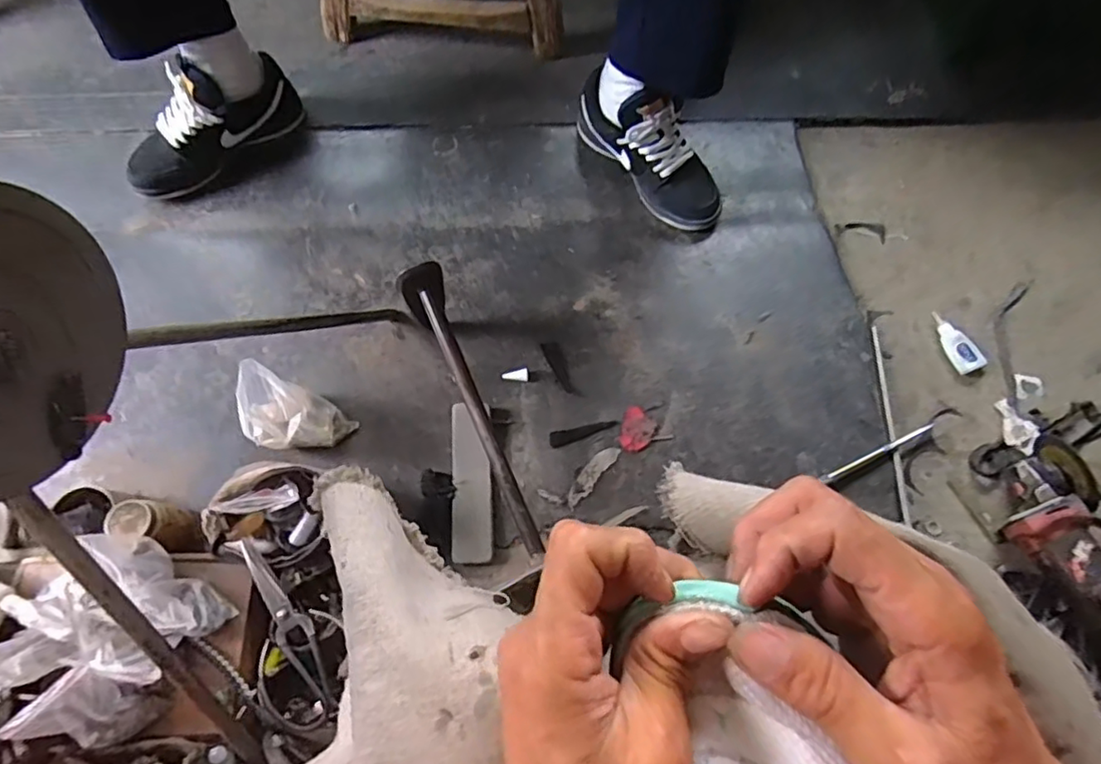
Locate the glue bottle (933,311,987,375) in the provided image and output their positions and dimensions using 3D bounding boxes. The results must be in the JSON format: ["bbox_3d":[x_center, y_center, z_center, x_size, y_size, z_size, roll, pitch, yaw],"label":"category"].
[{"bbox_3d":[0.513,-0.052,0.780,0.030,0.021,0.084,-20,70,-8],"label":"glue bottle"}]

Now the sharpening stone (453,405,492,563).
[{"bbox_3d":[-0.096,0.122,0.751,0.046,0.021,0.189,-3,69,-1],"label":"sharpening stone"}]

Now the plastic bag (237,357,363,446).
[{"bbox_3d":[-0.297,0.042,0.700,0.113,0.087,0.082,24,70,7],"label":"plastic bag"}]

